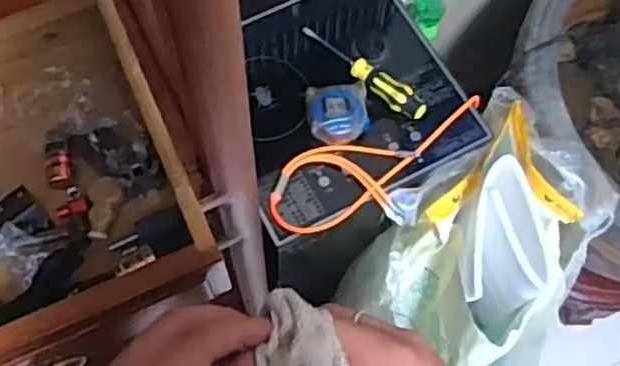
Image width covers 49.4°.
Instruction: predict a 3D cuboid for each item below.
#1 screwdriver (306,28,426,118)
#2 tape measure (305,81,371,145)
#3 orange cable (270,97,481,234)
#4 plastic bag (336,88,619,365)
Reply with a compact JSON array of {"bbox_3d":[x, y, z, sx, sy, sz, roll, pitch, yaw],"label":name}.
[{"bbox_3d":[0.071,-0.154,0.910,0.205,0.037,0.032,42,73,13],"label":"screwdriver"},{"bbox_3d":[0.037,-0.093,0.876,0.078,0.032,0.076,-6,69,-4],"label":"tape measure"},{"bbox_3d":[0.102,-0.016,0.874,0.317,0.031,0.121,-19,70,-9],"label":"orange cable"},{"bbox_3d":[0.256,0.087,0.979,0.276,0.319,0.350,35,72,11],"label":"plastic bag"}]

